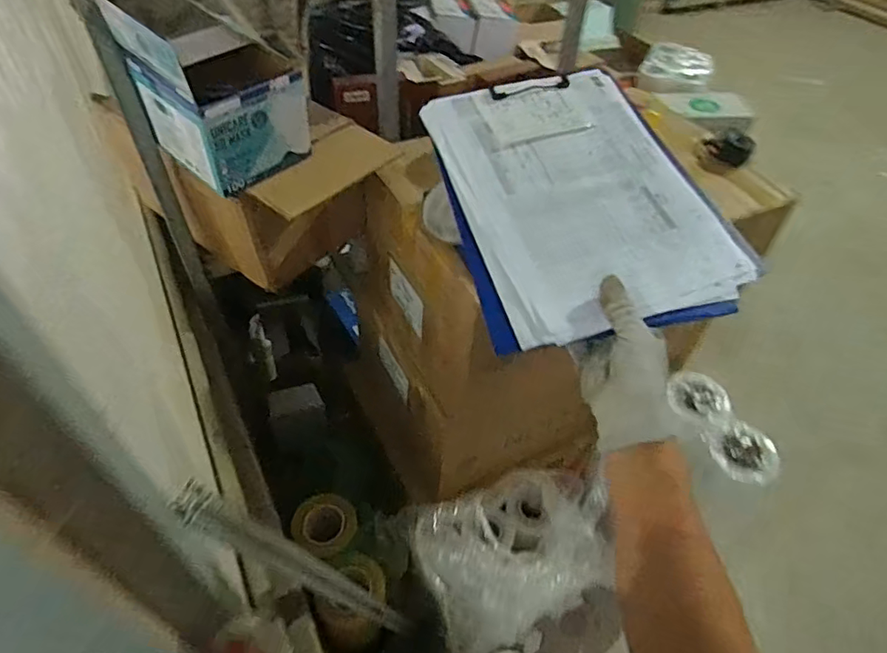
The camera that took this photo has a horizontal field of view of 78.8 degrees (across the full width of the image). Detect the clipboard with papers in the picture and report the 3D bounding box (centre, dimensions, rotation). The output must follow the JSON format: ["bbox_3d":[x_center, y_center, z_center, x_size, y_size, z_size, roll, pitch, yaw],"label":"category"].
[{"bbox_3d":[0.137,-0.135,0.536,0.258,0.015,0.311,-10,63,-11],"label":"clipboard with papers"}]

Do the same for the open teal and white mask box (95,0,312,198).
[{"bbox_3d":[-0.319,-0.335,0.765,0.172,0.196,0.167,35,61,23],"label":"open teal and white mask box"}]

